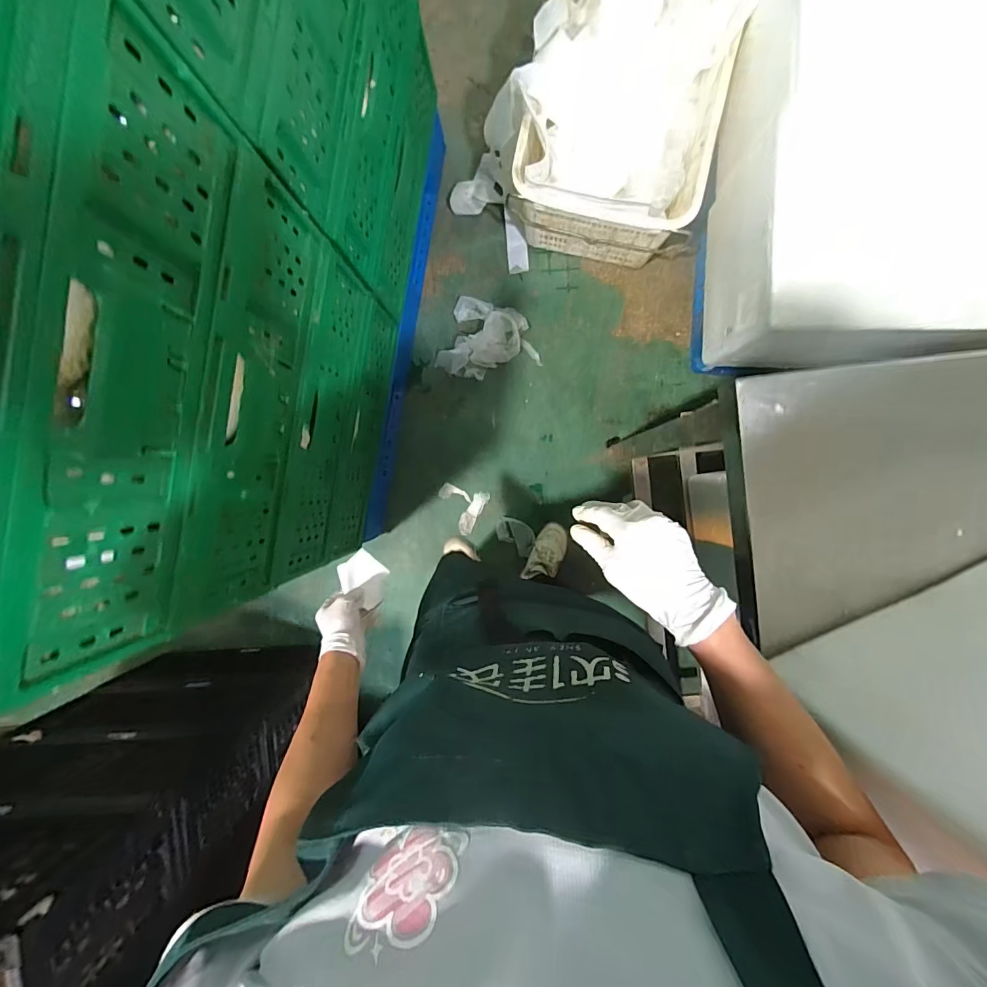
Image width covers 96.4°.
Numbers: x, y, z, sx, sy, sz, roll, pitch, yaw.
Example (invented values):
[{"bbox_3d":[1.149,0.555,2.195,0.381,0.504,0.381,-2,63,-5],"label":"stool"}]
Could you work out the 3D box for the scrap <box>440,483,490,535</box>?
[{"bbox_3d":[-0.101,0.033,1.307,0.138,0.019,0.133,30,94,1],"label":"scrap"}]

